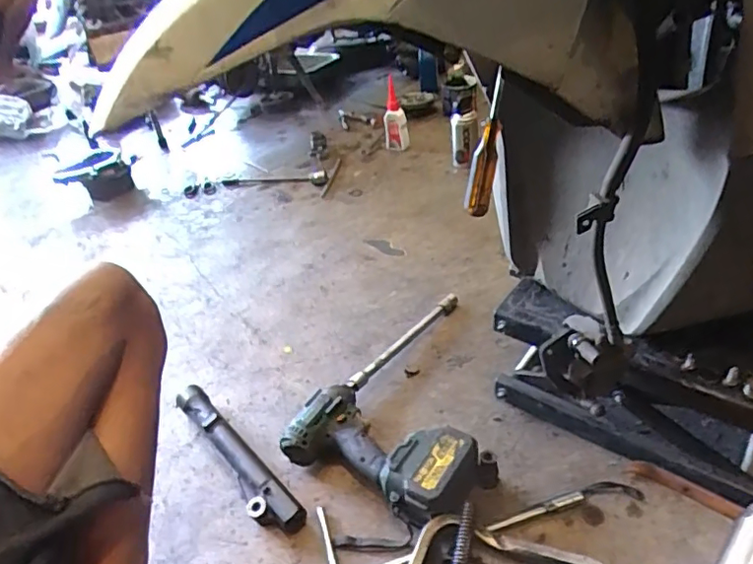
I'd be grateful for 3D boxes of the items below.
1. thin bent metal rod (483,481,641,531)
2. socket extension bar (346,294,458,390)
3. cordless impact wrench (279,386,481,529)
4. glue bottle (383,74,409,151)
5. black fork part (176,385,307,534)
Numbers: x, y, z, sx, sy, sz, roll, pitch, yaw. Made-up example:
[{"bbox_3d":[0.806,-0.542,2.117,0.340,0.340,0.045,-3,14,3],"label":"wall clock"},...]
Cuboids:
[{"bbox_3d":[0.226,0.269,0.692,0.197,0.017,0.030,-11,38,-5],"label":"thin bent metal rod"},{"bbox_3d":[0.050,0.093,0.931,0.028,0.027,0.267,26,49,36],"label":"socket extension bar"},{"bbox_3d":[0.003,0.221,0.750,0.262,0.079,0.132,19,45,30],"label":"cordless impact wrench"},{"bbox_3d":[0.044,-0.414,1.413,0.059,0.263,0.034,-3,61,6],"label":"glue bottle"},{"bbox_3d":[-0.200,0.243,0.798,0.050,0.041,0.302,-31,43,-28],"label":"black fork part"}]

